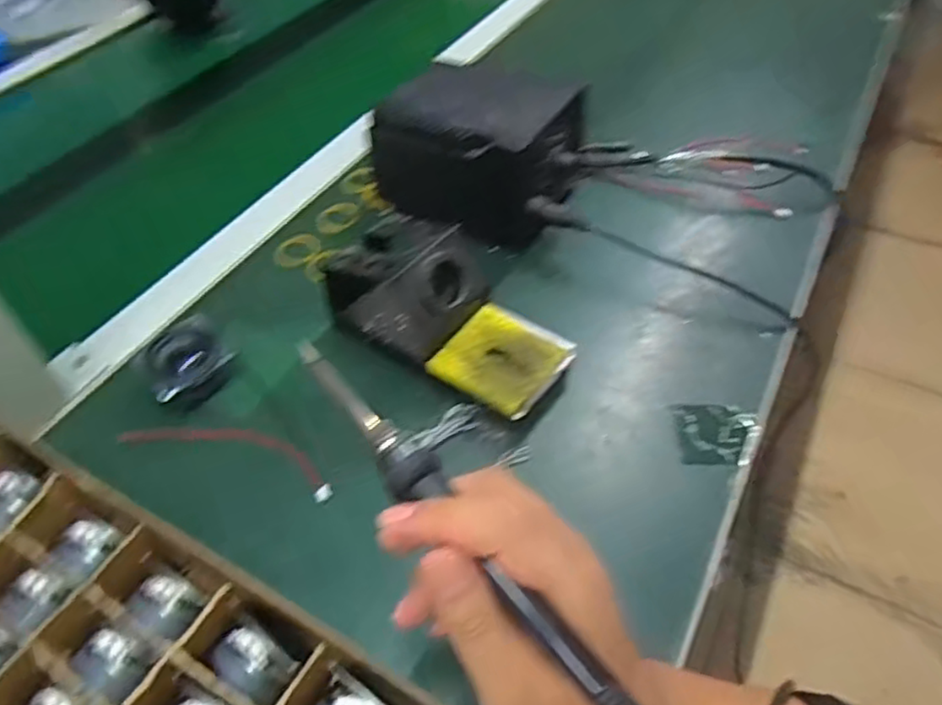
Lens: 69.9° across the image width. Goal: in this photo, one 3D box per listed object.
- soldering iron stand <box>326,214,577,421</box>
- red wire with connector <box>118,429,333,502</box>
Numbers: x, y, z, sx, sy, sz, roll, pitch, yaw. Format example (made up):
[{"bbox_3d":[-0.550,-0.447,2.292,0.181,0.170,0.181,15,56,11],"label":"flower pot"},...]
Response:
[{"bbox_3d":[-0.019,-0.030,0.441,0.170,0.072,0.078,32,57,26],"label":"soldering iron stand"},{"bbox_3d":[-0.147,0.060,0.413,0.142,0.005,0.029,13,51,13],"label":"red wire with connector"}]

